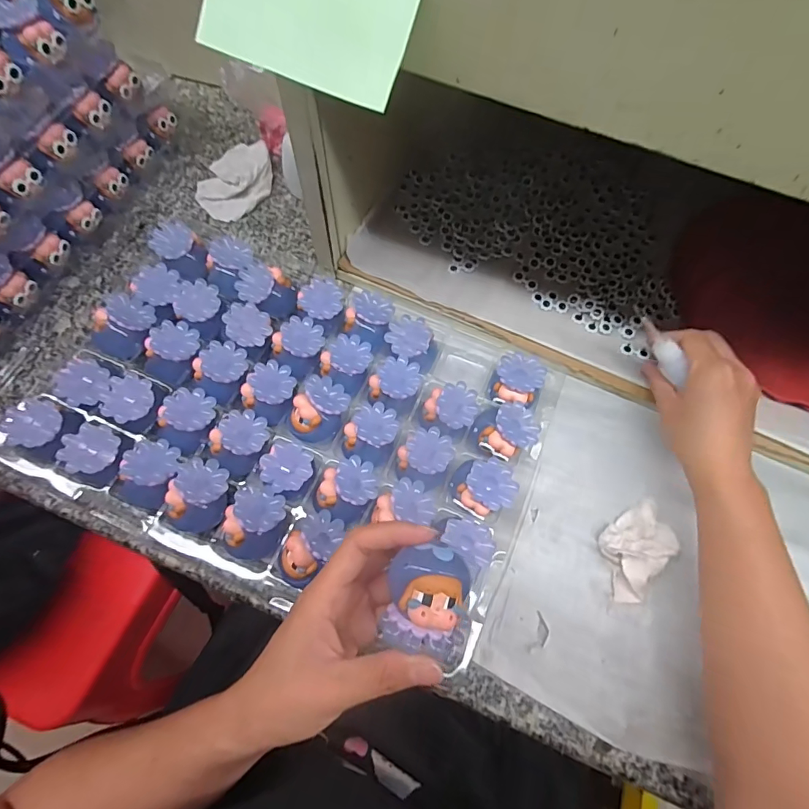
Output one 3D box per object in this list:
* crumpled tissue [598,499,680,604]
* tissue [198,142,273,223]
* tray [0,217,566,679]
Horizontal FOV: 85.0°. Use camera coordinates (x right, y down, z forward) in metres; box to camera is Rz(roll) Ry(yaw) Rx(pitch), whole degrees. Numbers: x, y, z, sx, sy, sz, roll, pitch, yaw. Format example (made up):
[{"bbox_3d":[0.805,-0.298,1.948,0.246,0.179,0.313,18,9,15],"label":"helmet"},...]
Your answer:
[{"bbox_3d":[0.180,0.109,0.338,0.046,0.021,0.078,40,73,13],"label":"crumpled tissue"},{"bbox_3d":[-0.178,-0.240,0.465,0.071,0.019,0.100,17,69,6],"label":"tissue"},{"bbox_3d":[-0.085,0.010,0.355,0.382,0.052,0.255,21,70,7],"label":"tray"}]

